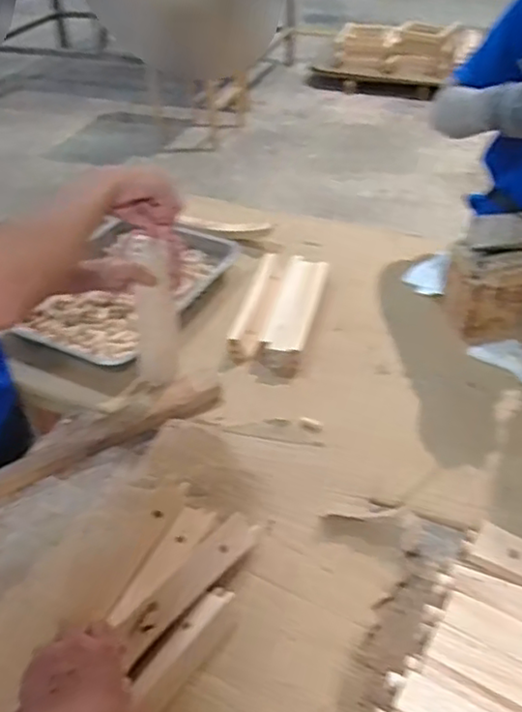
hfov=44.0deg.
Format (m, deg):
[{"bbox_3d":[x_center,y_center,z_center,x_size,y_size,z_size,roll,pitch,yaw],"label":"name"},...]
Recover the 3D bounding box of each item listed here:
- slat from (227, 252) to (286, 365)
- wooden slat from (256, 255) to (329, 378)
[{"bbox_3d":[-0.002,-0.089,1.138,0.060,0.038,0.275,7,42,11],"label":"slat"},{"bbox_3d":[0.055,-0.078,1.105,0.077,0.033,0.294,8,42,12],"label":"wooden slat"}]

